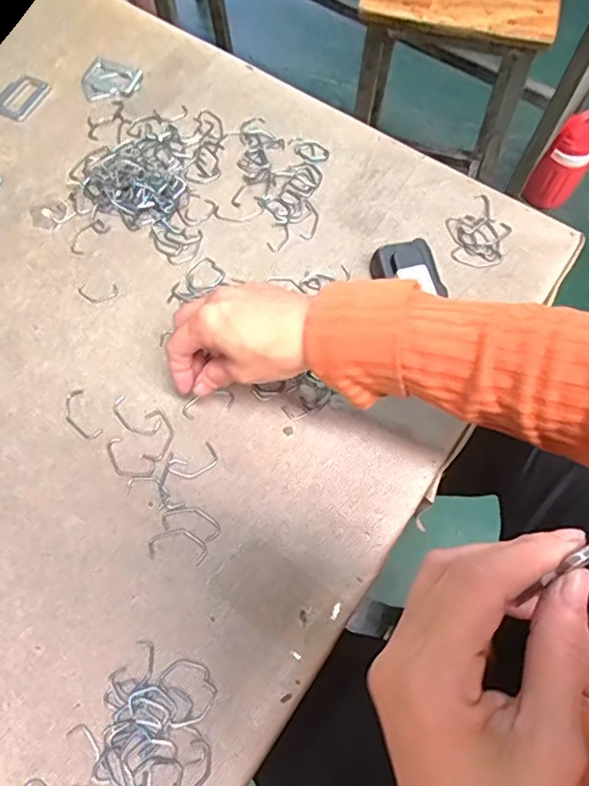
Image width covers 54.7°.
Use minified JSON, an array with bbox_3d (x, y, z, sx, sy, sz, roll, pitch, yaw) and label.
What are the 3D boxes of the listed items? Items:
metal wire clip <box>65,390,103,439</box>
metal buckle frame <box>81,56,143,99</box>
[{"bbox_3d":[-0.159,0.016,0.420,0.020,0.004,0.041,-27,70,-10],"label":"metal wire clip"},{"bbox_3d":[-0.180,-0.303,0.553,0.052,0.006,0.050,26,70,11],"label":"metal buckle frame"}]

